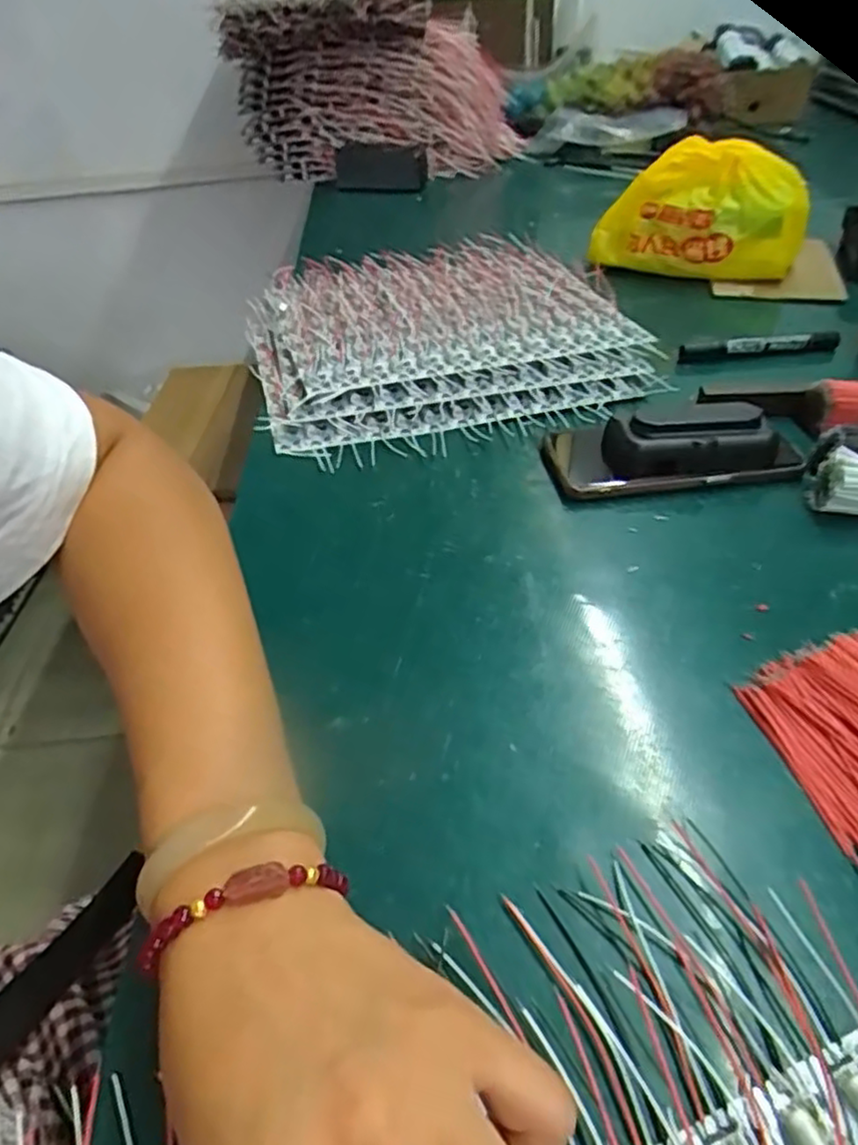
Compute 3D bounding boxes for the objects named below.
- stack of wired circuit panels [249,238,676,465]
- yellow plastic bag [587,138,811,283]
[{"bbox_3d":[0.000,-0.224,0.631,0.315,0.042,0.356,-12,43,-10],"label":"stack of wired circuit panels"},{"bbox_3d":[0.270,-0.364,0.699,0.204,0.113,0.062,14,45,17],"label":"yellow plastic bag"}]

